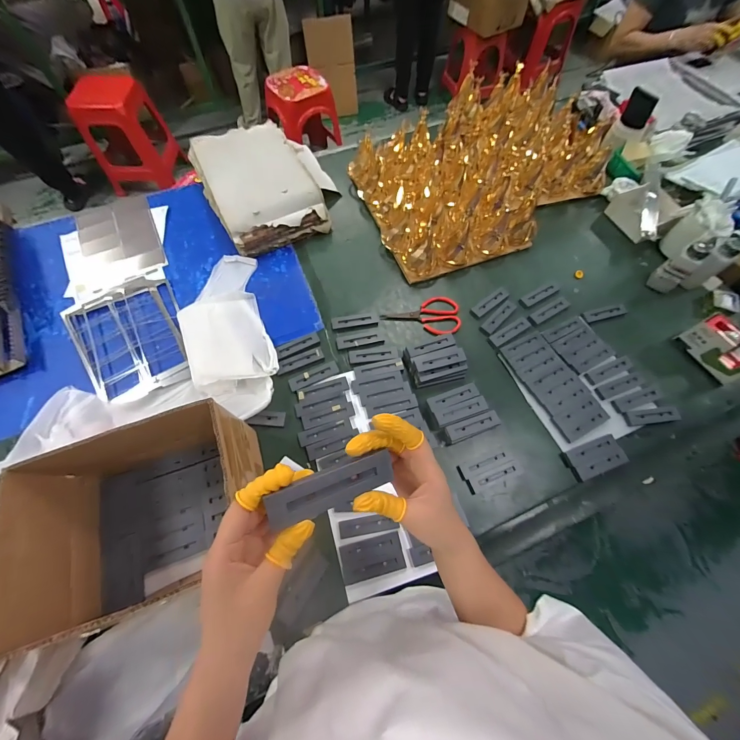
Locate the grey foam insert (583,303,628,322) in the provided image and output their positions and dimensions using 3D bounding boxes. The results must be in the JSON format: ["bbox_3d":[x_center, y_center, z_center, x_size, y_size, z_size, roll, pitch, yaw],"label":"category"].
[{"bbox_3d":[0.567,-0.138,0.778,0.099,0.017,0.029,-11,67,-6],"label":"grey foam insert"}]

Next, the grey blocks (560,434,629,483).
[{"bbox_3d":[0.448,0.174,0.642,0.125,0.014,0.060,-17,67,-8],"label":"grey blocks"}]

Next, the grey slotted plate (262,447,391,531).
[{"bbox_3d":[-0.030,0.100,0.270,0.102,0.037,0.011,-15,23,-27],"label":"grey slotted plate"}]

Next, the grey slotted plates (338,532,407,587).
[{"bbox_3d":[0.004,0.331,0.570,0.109,0.006,0.059,-12,67,-6],"label":"grey slotted plates"}]

